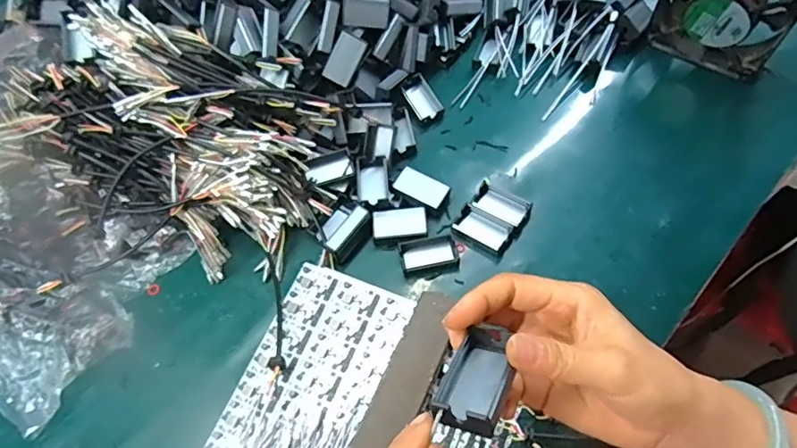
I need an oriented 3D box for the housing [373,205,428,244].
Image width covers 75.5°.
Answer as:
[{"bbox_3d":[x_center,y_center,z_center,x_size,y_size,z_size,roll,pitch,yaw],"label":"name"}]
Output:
[{"bbox_3d":[0.002,0.000,0.488,0.051,0.012,0.030,-9,62,-1],"label":"housing"}]

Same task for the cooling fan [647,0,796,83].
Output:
[{"bbox_3d":[0.319,-0.209,0.506,0.119,0.117,0.046,34,69,19],"label":"cooling fan"}]

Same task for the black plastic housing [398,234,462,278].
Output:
[{"bbox_3d":[0.028,0.030,0.479,0.051,0.011,0.034,-9,62,-2],"label":"black plastic housing"}]

